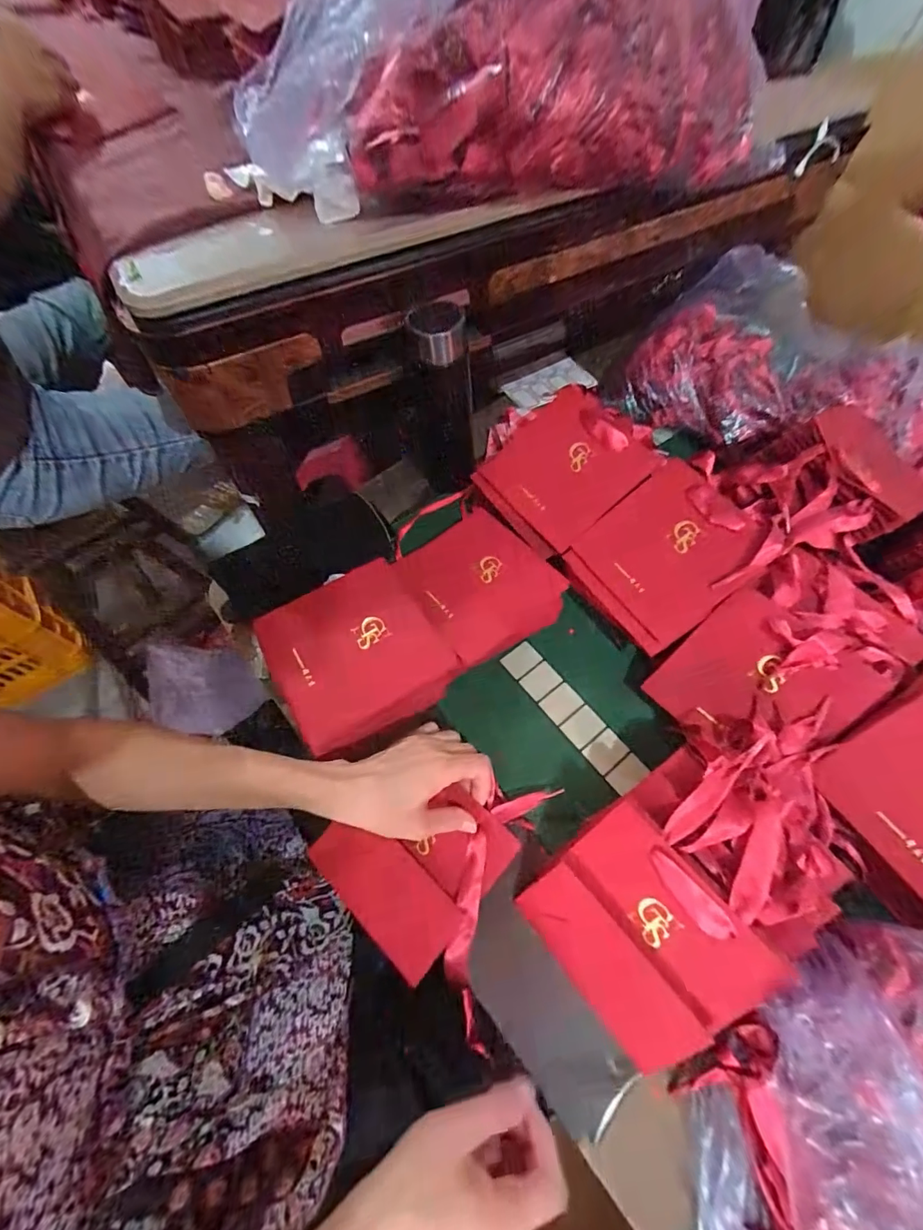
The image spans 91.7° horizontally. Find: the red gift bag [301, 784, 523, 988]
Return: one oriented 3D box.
[{"bbox_3d":[-0.041,0.209,0.387,0.143,0.013,0.137,38,80,16],"label":"red gift bag"}]

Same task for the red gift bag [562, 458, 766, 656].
[{"bbox_3d":[0.201,-0.059,0.448,0.146,0.013,0.136,-43,74,16],"label":"red gift bag"}]

